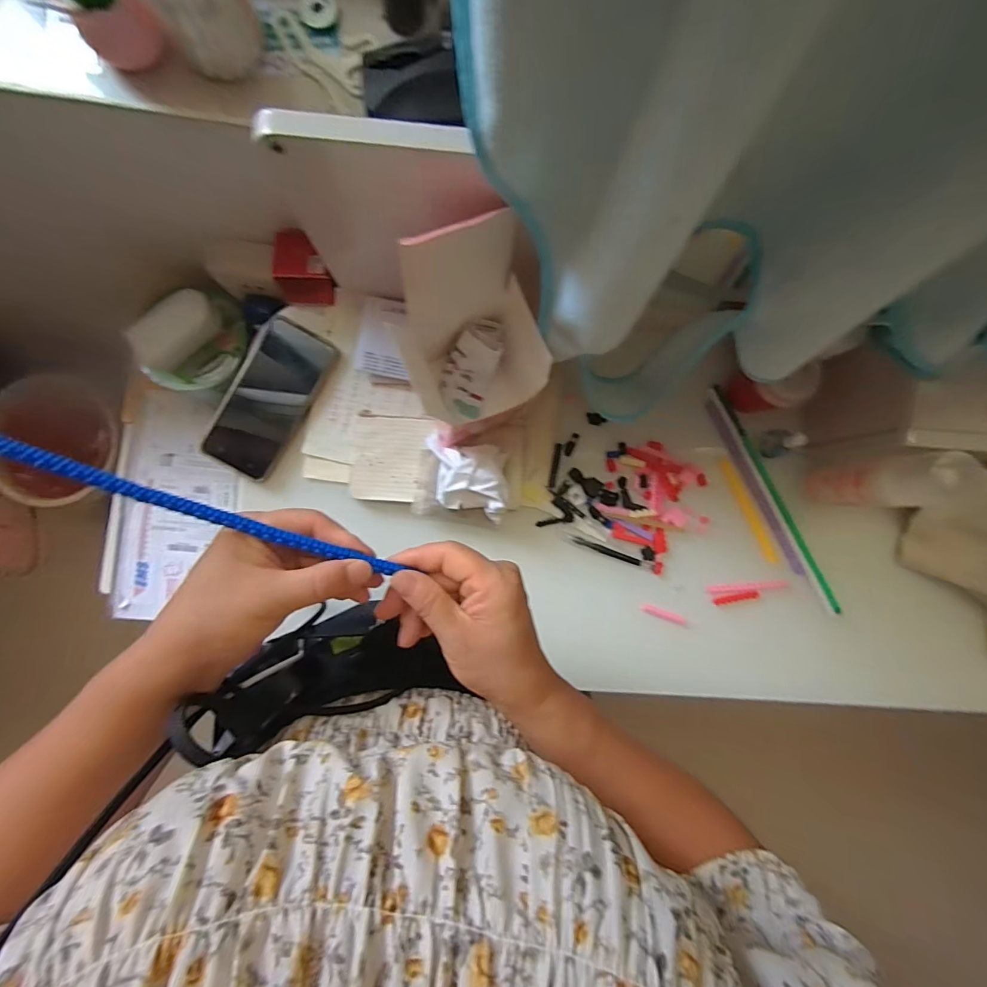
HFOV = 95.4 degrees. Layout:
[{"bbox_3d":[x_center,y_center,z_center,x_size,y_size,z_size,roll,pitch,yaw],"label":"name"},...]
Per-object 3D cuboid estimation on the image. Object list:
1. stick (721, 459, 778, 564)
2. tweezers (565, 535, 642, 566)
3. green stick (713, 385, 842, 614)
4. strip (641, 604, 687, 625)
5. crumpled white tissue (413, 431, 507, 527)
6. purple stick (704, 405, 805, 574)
[{"bbox_3d":[0.279,0.020,0.491,0.012,0.005,0.124,-26,90,-3],"label":"stick"},{"bbox_3d":[0.120,0.061,0.491,0.086,0.006,0.009,21,88,-2],"label":"tweezers"},{"bbox_3d":[0.312,0.006,0.494,0.011,0.008,0.276,-28,90,-3],"label":"green stick"},{"bbox_3d":[0.189,0.134,0.494,0.054,0.011,0.010,19,88,-2],"label":"strip"},{"bbox_3d":[-0.031,-0.013,0.454,0.089,0.052,0.078,12,88,-2],"label":"crumpled white tissue"},{"bbox_3d":[0.288,-0.007,0.495,0.012,0.004,0.212,-27,90,-3],"label":"purple stick"}]

